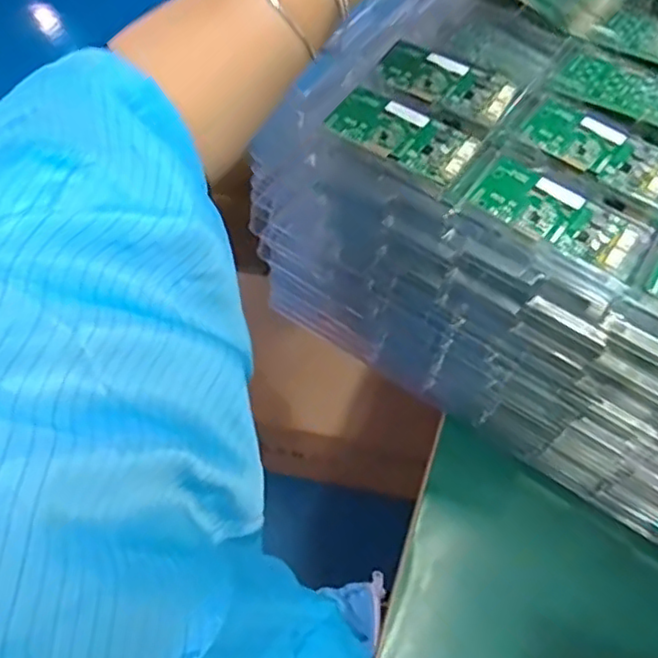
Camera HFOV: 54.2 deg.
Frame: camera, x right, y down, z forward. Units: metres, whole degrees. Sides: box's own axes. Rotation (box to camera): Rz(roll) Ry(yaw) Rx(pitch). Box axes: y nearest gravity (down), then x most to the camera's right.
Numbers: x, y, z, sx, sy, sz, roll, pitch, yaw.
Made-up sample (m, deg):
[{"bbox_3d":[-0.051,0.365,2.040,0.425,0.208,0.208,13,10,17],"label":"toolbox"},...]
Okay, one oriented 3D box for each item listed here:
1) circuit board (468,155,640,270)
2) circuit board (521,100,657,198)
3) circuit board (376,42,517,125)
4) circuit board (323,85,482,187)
[{"bbox_3d":[0.136,-0.070,0.387,0.094,0.007,0.047,32,62,15],"label":"circuit board"},{"bbox_3d":[0.176,-0.118,0.417,0.093,0.007,0.046,32,61,15],"label":"circuit board"},{"bbox_3d":[0.082,-0.172,0.444,0.091,0.006,0.048,26,60,12],"label":"circuit board"},{"bbox_3d":[0.048,-0.127,0.415,0.094,0.008,0.047,30,61,14],"label":"circuit board"}]

